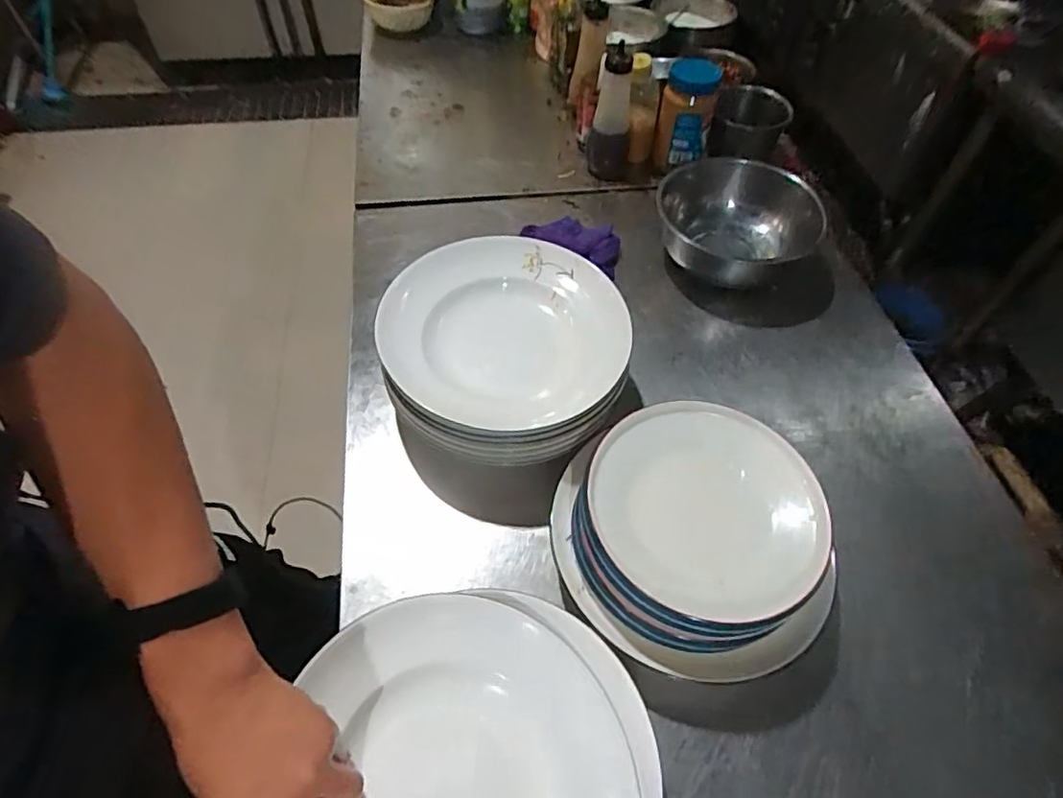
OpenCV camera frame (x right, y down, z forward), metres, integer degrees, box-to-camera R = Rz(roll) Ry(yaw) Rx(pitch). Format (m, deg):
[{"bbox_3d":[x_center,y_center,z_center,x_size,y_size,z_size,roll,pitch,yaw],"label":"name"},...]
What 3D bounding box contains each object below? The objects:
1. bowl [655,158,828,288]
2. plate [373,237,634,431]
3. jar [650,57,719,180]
[{"bbox_3d":[0.320,-0.267,0.916,0.218,0.099,0.255,4,54,0],"label":"bowl"},{"bbox_3d":[-0.029,-0.085,0.698,0.279,0.037,0.287,1,54,-1],"label":"plate"},{"bbox_3d":[0.260,-0.475,1.005,0.082,0.192,0.081,10,54,5],"label":"jar"}]

